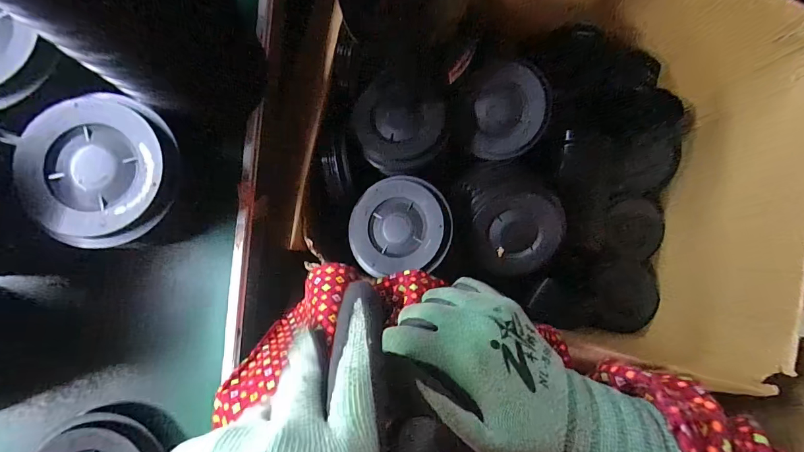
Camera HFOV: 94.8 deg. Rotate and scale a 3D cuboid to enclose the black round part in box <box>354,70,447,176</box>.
[{"bbox_3d":[-0.002,-0.124,0.446,0.102,0.033,0.113,-12,87,-4],"label":"black round part in box"}]

